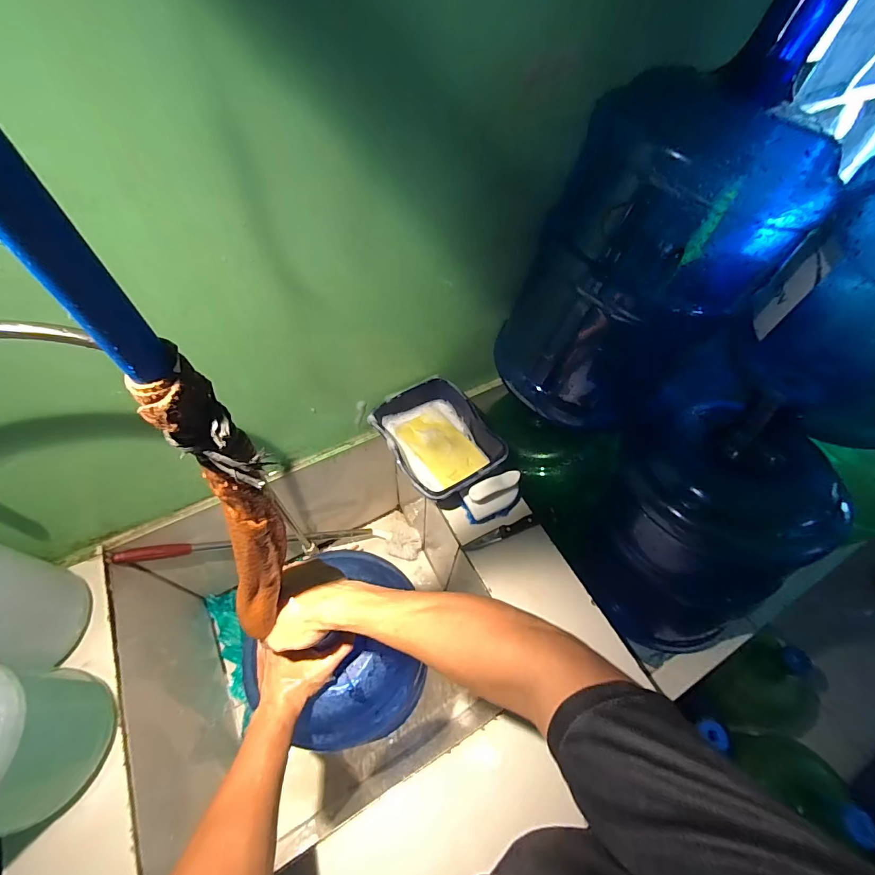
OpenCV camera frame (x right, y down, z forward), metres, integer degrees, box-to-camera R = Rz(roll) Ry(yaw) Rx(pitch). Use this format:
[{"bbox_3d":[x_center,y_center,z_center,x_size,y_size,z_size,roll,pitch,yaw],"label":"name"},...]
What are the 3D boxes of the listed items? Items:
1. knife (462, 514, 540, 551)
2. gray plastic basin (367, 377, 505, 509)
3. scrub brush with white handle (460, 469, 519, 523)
[{"bbox_3d":[0.103,0.155,0.652,0.128,0.014,0.019,-17,60,-14],"label":"knife"},{"bbox_3d":[-0.003,0.007,0.683,0.157,0.073,0.199,-27,62,-19],"label":"gray plastic basin"},{"bbox_3d":[0.093,0.095,0.648,0.092,0.057,0.043,-20,60,-16],"label":"scrub brush with white handle"}]

